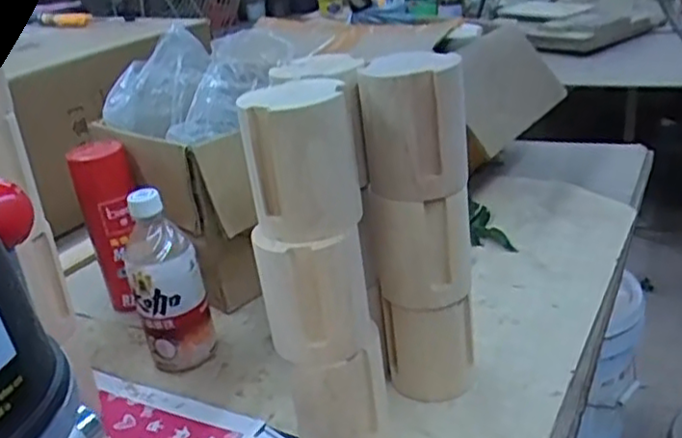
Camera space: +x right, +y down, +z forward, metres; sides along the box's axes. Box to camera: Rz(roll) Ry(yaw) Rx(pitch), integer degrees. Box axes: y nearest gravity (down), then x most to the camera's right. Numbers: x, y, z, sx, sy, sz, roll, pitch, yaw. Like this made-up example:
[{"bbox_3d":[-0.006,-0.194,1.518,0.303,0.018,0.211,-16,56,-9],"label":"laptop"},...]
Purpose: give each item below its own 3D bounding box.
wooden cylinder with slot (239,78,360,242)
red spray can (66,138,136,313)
[{"bbox_3d":[-0.029,-0.045,0.492,0.074,0.103,0.075,-7,25,-3],"label":"wooden cylinder with slot"},{"bbox_3d":[-0.261,0.015,0.785,0.058,0.199,0.068,-9,25,-7],"label":"red spray can"}]

